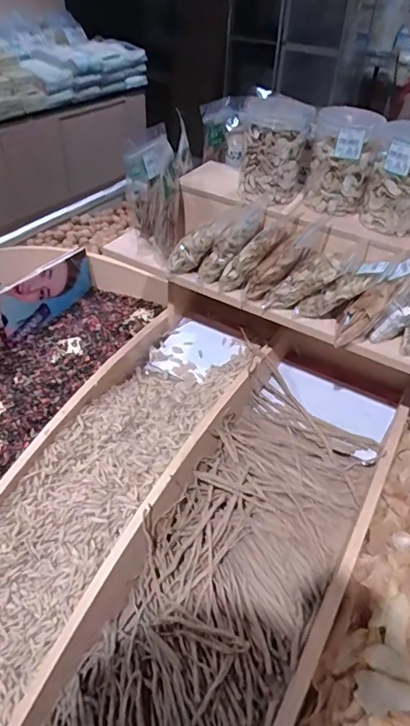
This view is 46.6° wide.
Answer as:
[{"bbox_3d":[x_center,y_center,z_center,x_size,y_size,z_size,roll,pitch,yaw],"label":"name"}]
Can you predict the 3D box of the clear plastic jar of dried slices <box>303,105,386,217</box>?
[{"bbox_3d":[0.183,-0.275,0.649,0.089,0.121,0.071,12,42,9],"label":"clear plastic jar of dried slices"}]

